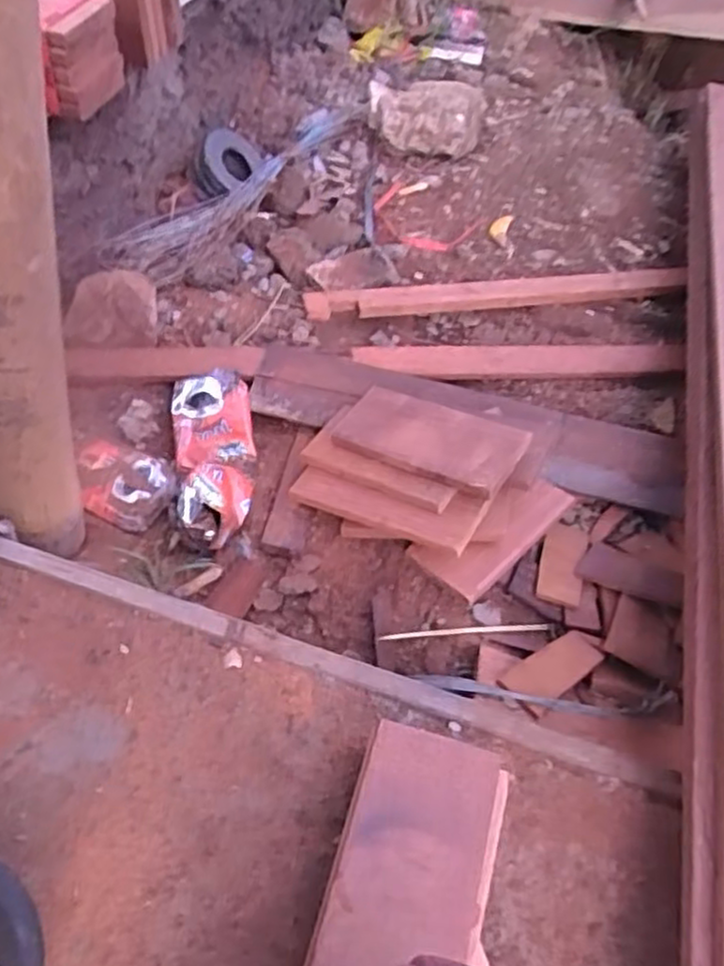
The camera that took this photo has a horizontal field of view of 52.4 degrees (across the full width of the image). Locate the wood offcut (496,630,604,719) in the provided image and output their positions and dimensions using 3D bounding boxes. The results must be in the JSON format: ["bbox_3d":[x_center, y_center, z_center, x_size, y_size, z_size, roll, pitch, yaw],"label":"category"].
[{"bbox_3d":[0.128,0.125,0.492,0.083,0.009,0.033,-21,54,-38],"label":"wood offcut"}]

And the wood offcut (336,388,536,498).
[{"bbox_3d":[0.050,-0.035,0.564,0.142,0.016,0.067,22,51,31],"label":"wood offcut"}]

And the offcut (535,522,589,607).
[{"bbox_3d":[0.156,0.061,0.572,0.033,0.010,0.079,18,56,8],"label":"offcut"}]

